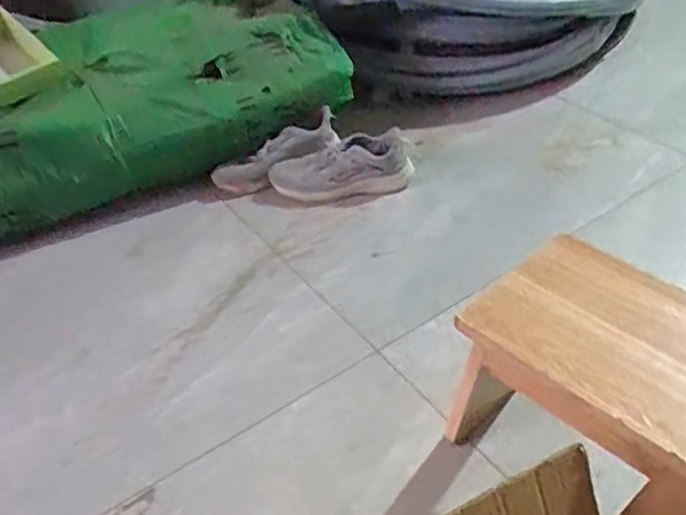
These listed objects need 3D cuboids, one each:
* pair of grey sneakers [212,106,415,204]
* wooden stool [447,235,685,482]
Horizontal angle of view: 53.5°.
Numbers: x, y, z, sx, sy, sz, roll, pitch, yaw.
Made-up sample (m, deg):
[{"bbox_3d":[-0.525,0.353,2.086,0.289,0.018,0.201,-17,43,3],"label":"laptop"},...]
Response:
[{"bbox_3d":[-0.057,-0.186,1.370,0.381,0.107,0.166,-12,40,-8],"label":"pair of grey sneakers"},{"bbox_3d":[0.288,0.179,0.756,0.322,0.275,0.206,29,51,35],"label":"wooden stool"}]

